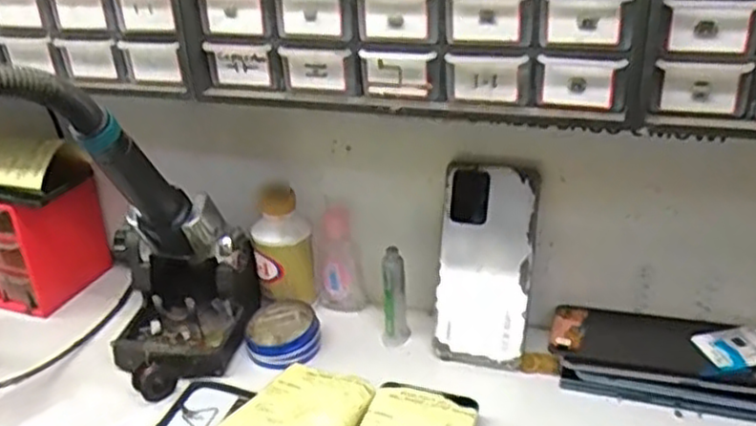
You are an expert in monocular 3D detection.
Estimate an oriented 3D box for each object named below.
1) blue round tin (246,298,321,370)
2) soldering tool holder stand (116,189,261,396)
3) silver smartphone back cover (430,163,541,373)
[{"bbox_3d":[-0.082,0.105,0.632,0.060,0.028,0.067,-8,28,-9],"label":"blue round tin"},{"bbox_3d":[-0.164,0.064,0.618,0.126,0.125,0.121,-10,29,-13],"label":"soldering tool holder stand"},{"bbox_3d":[0.087,0.044,0.596,0.076,0.165,0.013,6,9,13],"label":"silver smartphone back cover"}]

